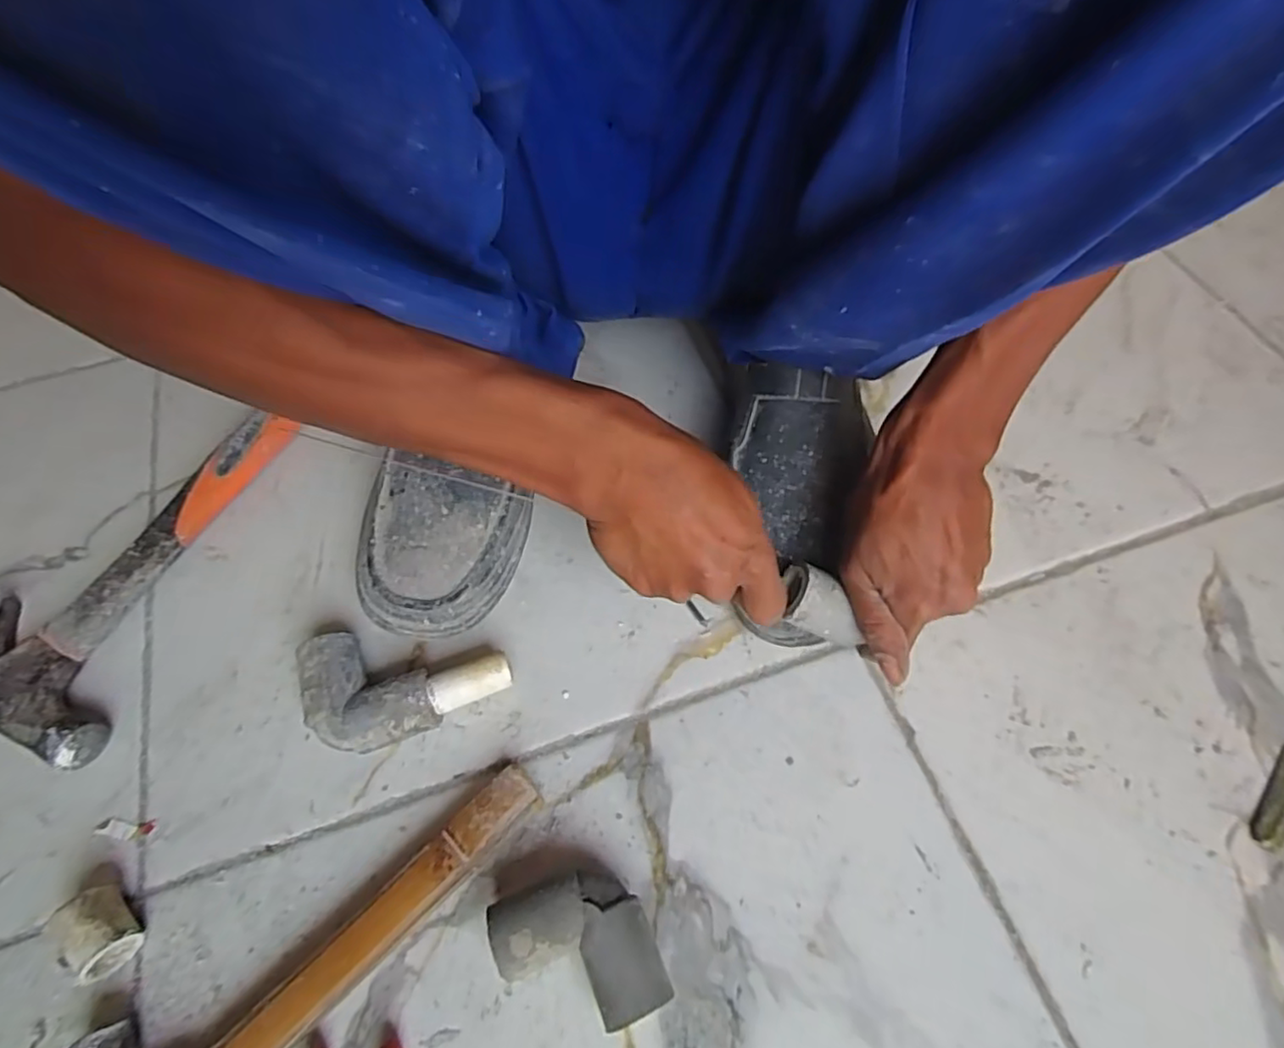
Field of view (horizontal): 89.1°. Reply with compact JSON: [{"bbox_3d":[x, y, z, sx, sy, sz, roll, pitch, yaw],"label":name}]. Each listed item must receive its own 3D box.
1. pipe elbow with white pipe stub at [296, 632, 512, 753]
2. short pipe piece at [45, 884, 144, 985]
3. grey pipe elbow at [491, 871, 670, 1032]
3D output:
[{"bbox_3d":[-0.132,0.097,0.358,0.110,0.034,0.057,6,61,5],"label":"pipe elbow with white pipe stub"},{"bbox_3d":[-0.259,0.195,0.311,0.031,0.030,0.027,40,69,21],"label":"short pipe piece"},{"bbox_3d":[-0.029,0.195,0.299,0.066,0.034,0.063,-21,62,-9],"label":"grey pipe elbow"}]

